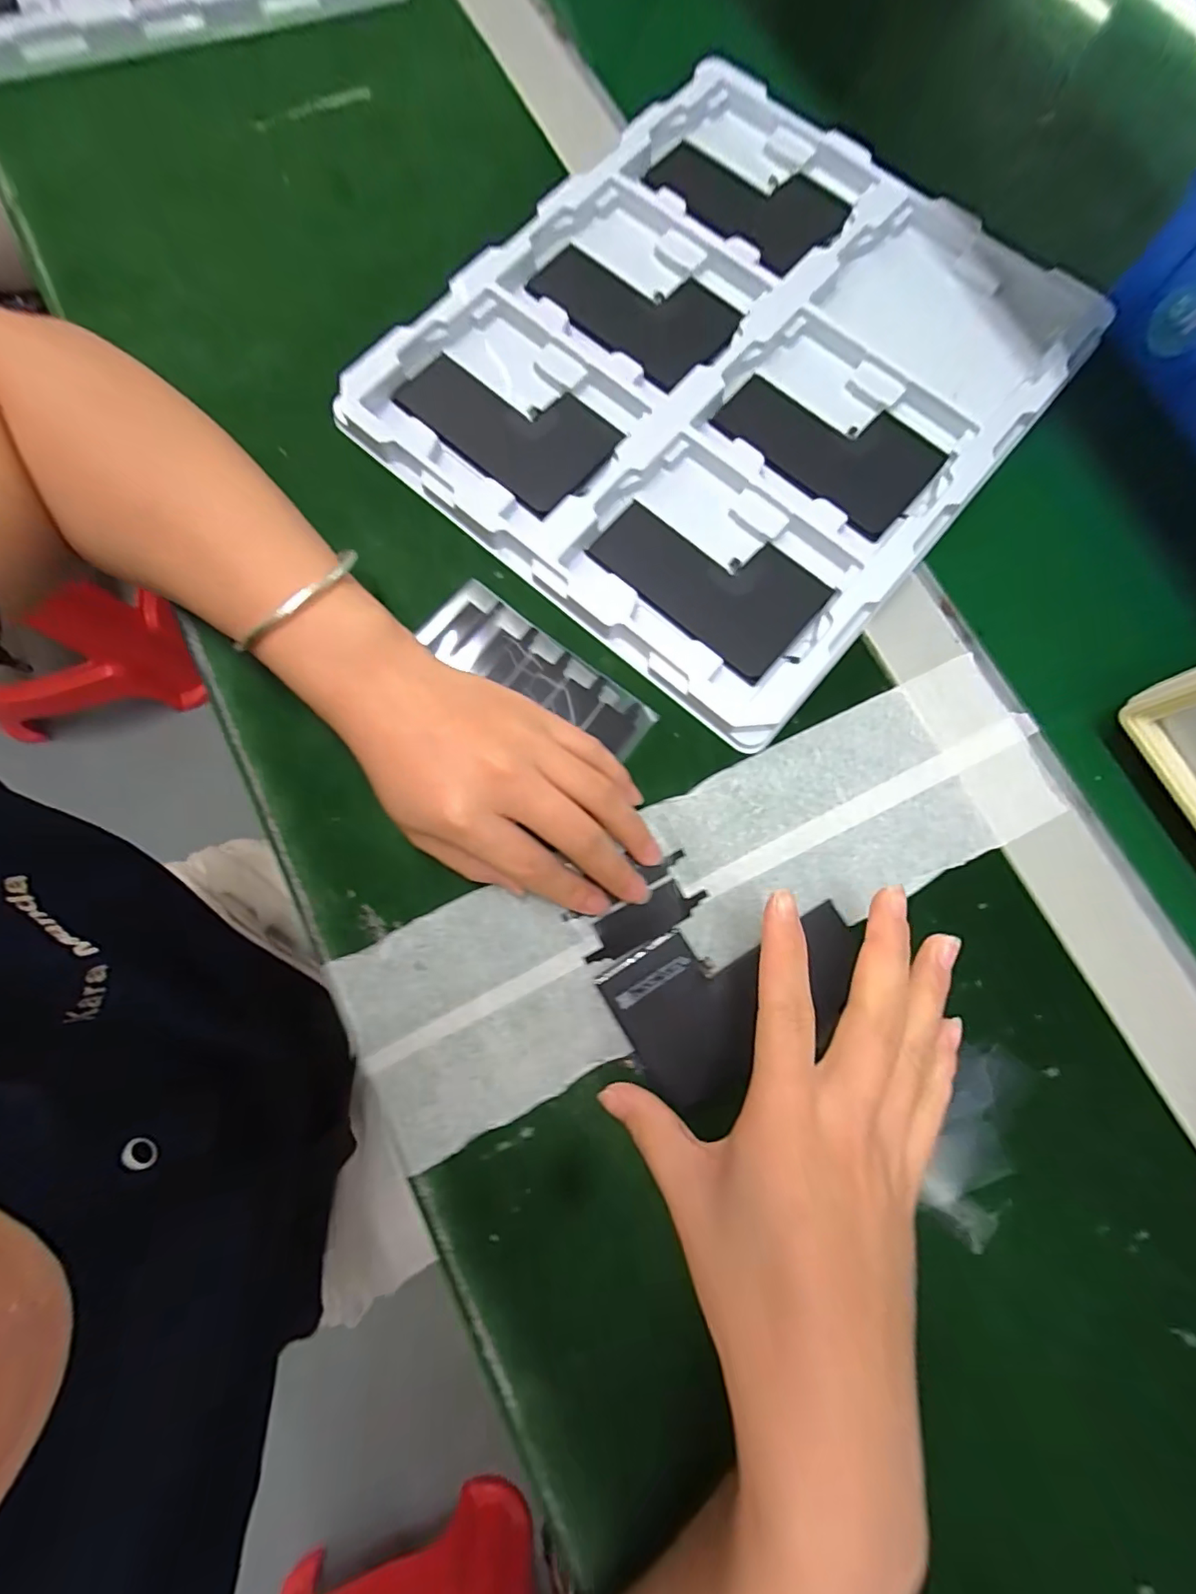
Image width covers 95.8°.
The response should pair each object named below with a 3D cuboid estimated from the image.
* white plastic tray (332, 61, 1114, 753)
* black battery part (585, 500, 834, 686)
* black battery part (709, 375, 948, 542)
[{"bbox_3d":[0.073,-0.231,0.285,0.275,0.021,0.329,39,82,6],"label":"white plastic tray"},{"bbox_3d":[0.054,-0.109,0.267,0.109,0.005,0.065,36,81,5],"label":"black battery part"},{"bbox_3d":[0.119,-0.185,0.286,0.109,0.016,0.066,36,81,5],"label":"black battery part"}]

